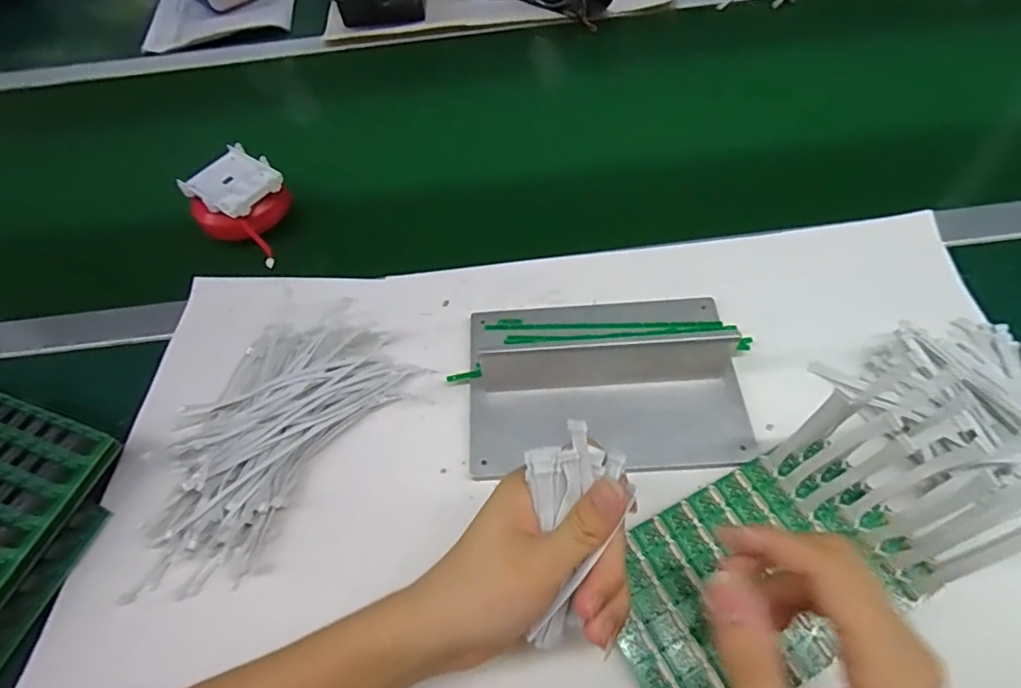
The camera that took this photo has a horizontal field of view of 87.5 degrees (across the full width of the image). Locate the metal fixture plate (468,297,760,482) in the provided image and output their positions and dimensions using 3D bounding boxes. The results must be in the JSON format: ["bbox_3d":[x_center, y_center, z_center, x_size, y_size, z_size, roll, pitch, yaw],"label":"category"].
[{"bbox_3d":[0.070,0.016,0.387,0.207,0.055,0.139,-4,57,2],"label":"metal fixture plate"}]

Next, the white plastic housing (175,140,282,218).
[{"bbox_3d":[-0.245,-0.145,0.473,0.072,0.015,0.068,25,63,19],"label":"white plastic housing"}]

